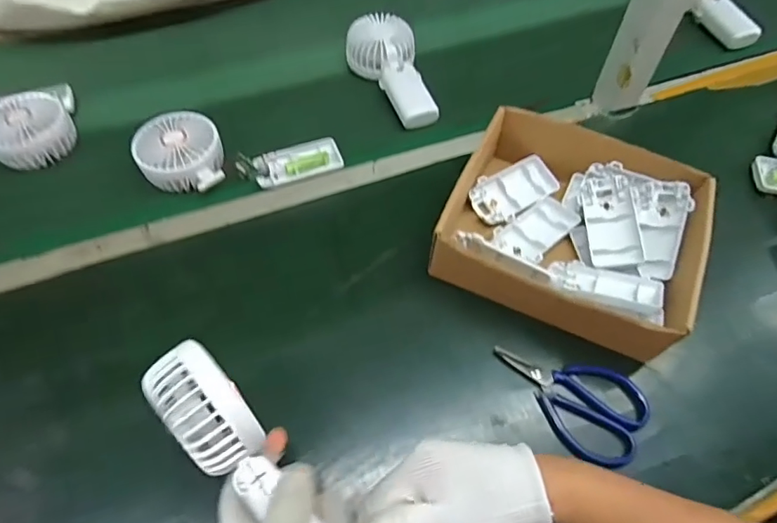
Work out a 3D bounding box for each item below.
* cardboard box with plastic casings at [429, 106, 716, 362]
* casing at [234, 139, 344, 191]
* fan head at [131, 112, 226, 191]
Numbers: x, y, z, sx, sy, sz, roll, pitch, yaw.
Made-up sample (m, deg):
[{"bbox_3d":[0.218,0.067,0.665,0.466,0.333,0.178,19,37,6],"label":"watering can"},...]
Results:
[{"bbox_3d":[0.168,-0.035,0.463,0.212,0.067,0.188,24,63,13],"label":"cardboard box with plastic casings"},{"bbox_3d":[-0.110,-0.114,0.552,0.111,0.015,0.048,-17,62,-10],"label":"casing"},{"bbox_3d":[-0.225,-0.114,0.538,0.086,0.041,0.090,0,60,-1],"label":"fan head"}]

